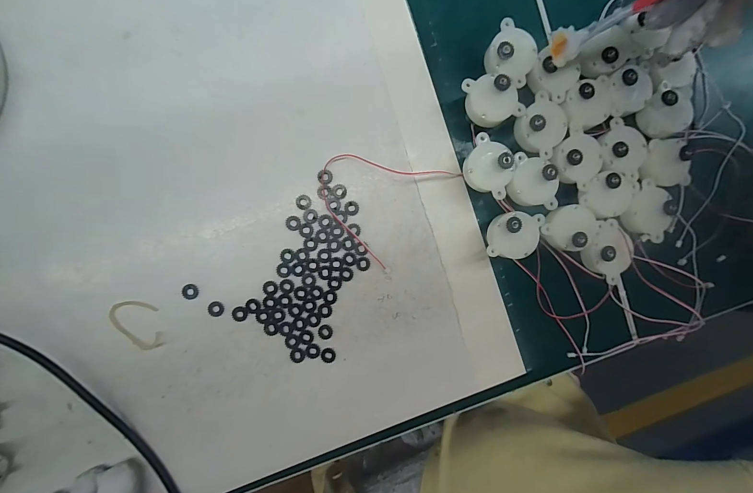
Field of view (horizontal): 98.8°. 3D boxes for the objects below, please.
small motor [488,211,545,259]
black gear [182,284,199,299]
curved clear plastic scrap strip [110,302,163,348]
[{"bbox_3d":[0.095,-0.008,0.229,0.037,0.030,0.032,5,92,-5],"label":"small motor"},{"bbox_3d":[-0.129,0.031,0.223,0.010,0.004,0.010,0,92,-5],"label":"black gear"},{"bbox_3d":[-0.160,0.052,0.218,0.040,0.005,0.026,41,88,-5],"label":"curved clear plastic scrap strip"}]

